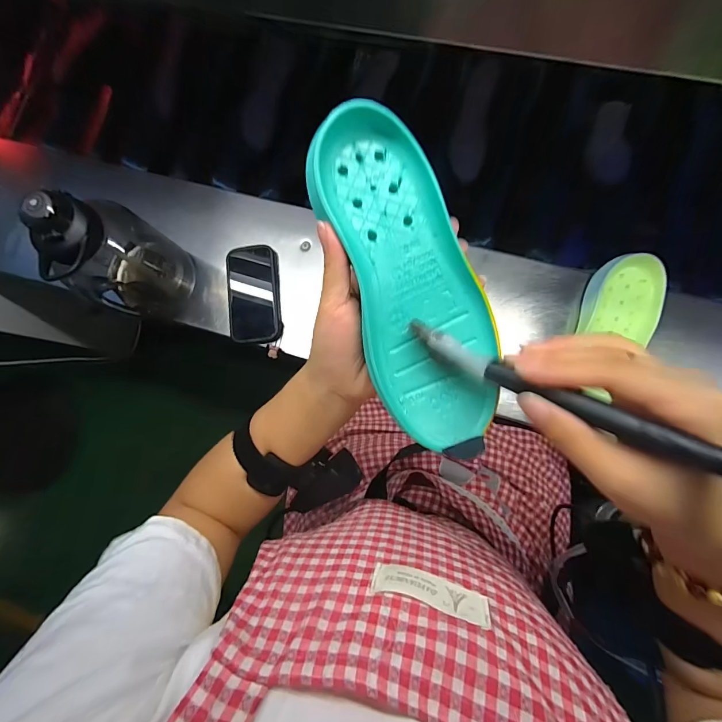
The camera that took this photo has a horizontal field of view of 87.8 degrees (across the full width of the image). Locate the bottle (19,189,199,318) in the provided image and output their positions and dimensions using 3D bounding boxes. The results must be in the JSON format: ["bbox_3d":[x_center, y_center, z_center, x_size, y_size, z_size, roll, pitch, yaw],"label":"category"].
[{"bbox_3d":[-0.340,-0.144,0.515,0.118,0.203,0.124,34,87,9],"label":"bottle"}]

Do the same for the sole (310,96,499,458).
[{"bbox_3d":[0.033,-0.043,0.231,0.078,0.023,0.207,-19,97,3],"label":"sole"}]

